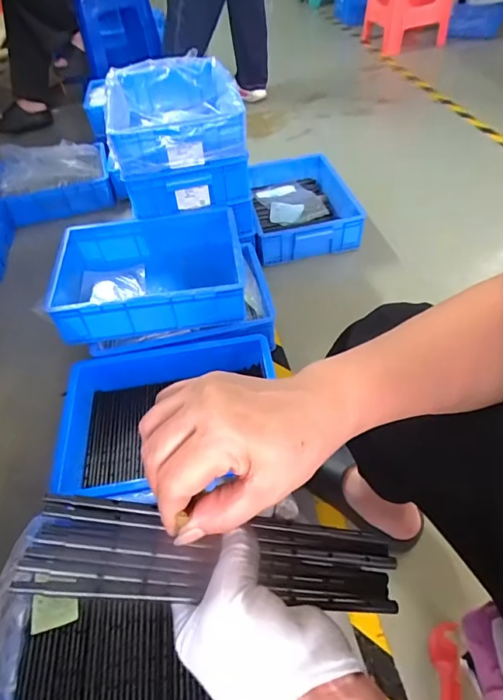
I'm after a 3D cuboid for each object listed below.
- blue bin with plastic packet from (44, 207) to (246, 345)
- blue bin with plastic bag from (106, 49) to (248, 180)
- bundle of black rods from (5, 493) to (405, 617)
[{"bbox_3d":[-0.243,-0.184,1.063,0.430,0.114,0.335,-8,48,-1],"label":"blue bin with plastic packet"},{"bbox_3d":[-0.213,-0.647,1.214,0.335,0.116,0.479,-10,49,-3],"label":"blue bin with plastic bag"},{"bbox_3d":[-0.018,0.128,0.274,0.220,0.016,0.053,11,48,-11],"label":"bundle of black rods"}]

